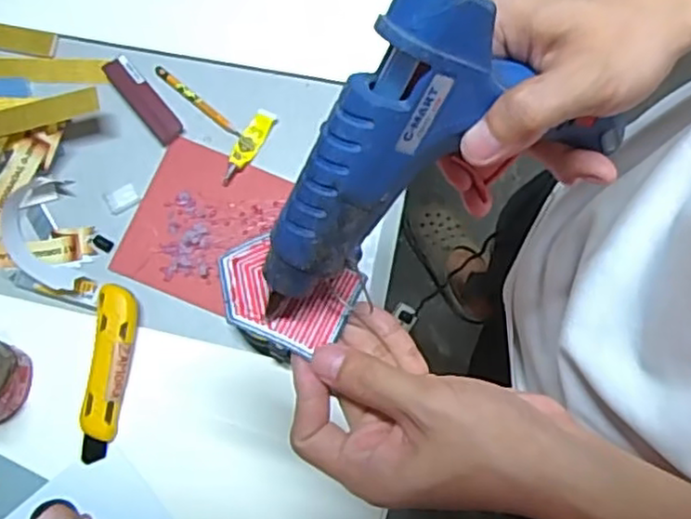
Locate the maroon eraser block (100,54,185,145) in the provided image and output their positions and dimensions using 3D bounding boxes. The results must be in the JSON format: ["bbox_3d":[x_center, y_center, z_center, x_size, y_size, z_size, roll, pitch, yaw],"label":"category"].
[{"bbox_3d":[-0.191,-0.152,0.641,0.026,0.012,0.094,-39,80,-9],"label":"maroon eraser block"}]

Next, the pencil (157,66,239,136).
[{"bbox_3d":[-0.142,-0.150,0.650,0.099,0.013,0.011,39,80,8],"label":"pencil"}]

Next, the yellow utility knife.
[{"bbox_3d":[-0.202,0.096,0.581,0.033,0.019,0.145,6,77,1],"label":"yellow utility knife"}]

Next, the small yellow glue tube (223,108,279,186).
[{"bbox_3d":[-0.093,-0.106,0.641,0.023,0.008,0.080,34,79,7],"label":"small yellow glue tube"}]

